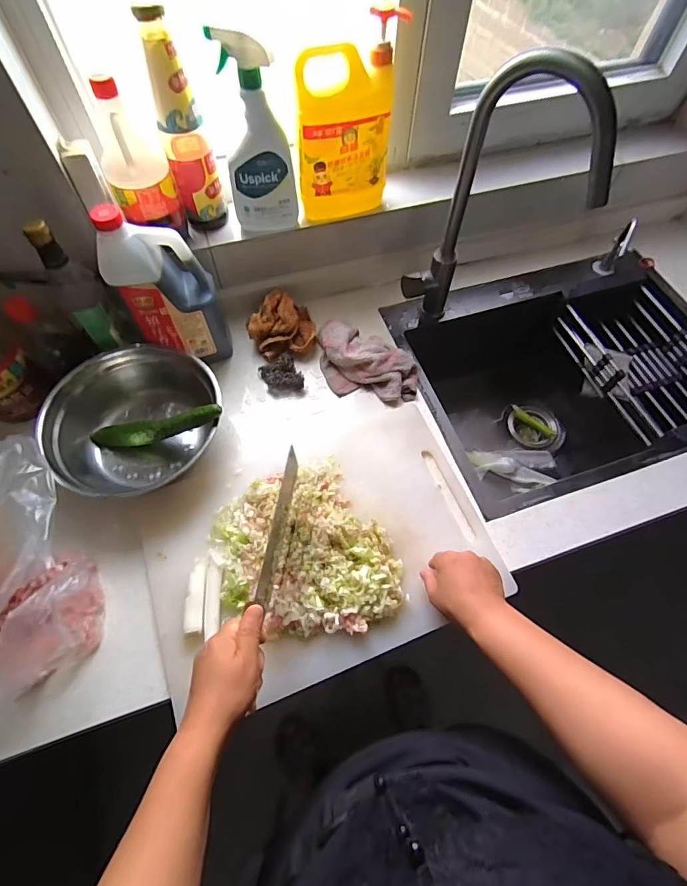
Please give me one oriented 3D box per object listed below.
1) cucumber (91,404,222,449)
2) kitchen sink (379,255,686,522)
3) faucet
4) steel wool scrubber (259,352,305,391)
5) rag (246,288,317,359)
[{"bbox_3d":[-0.283,-0.020,0.640,0.235,0.038,0.026,-12,61,18],"label":"cucumber"},{"bbox_3d":[0.429,-0.105,0.924,0.614,0.290,0.476,-17,64,-9],"label":"kitchen sink"},{"bbox_3d":[0.222,-0.317,0.643,0.238,0.419,0.056,29,66,13],"label":"faucet"},{"bbox_3d":[-0.106,-0.118,0.740,0.065,0.033,0.074,-25,66,-13],"label":"steel wool scrubber"},{"bbox_3d":[-0.105,-0.209,0.759,0.092,0.062,0.113,36,68,17],"label":"rag"}]

